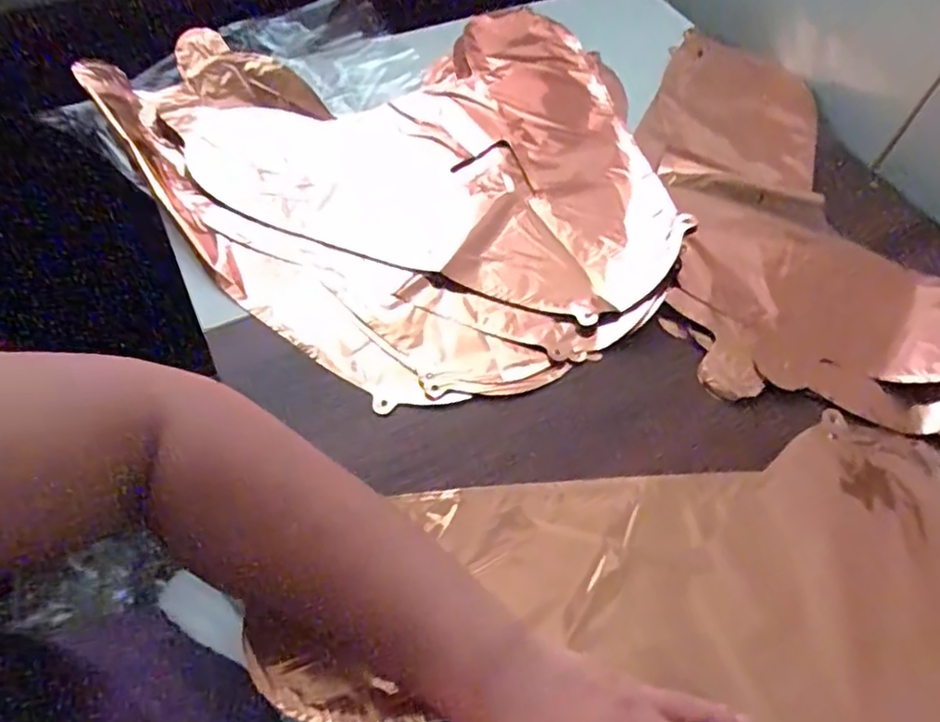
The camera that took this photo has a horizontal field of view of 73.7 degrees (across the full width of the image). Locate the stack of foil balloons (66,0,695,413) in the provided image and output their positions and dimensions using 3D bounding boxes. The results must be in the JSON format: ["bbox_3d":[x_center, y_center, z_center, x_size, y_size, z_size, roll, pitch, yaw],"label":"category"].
[{"bbox_3d":[-0.018,-0.172,0.513,0.421,0.041,0.421,-33,64,-22],"label":"stack of foil balloons"}]

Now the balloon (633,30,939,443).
[{"bbox_3d":[0.261,-0.135,0.510,0.217,0.025,0.403,4,57,0],"label":"balloon"}]

